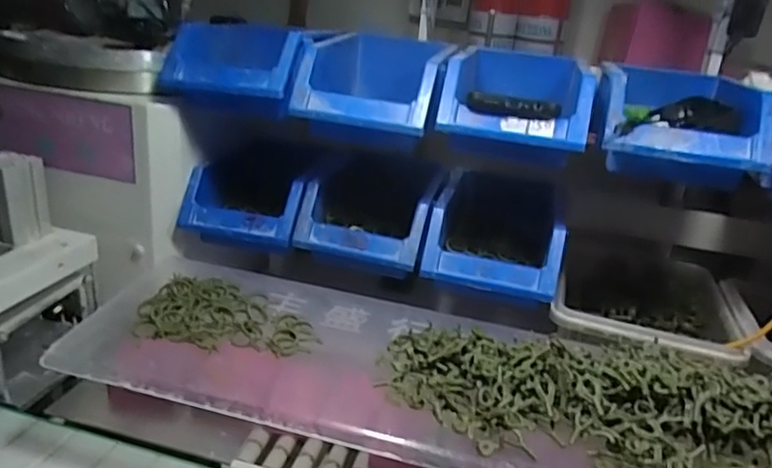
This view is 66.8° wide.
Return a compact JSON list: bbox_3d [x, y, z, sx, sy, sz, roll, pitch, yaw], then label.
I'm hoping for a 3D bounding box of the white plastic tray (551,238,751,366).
[{"bbox_3d":[0.245,0.072,0.576,0.157,0.056,0.186,12,23,14],"label":"white plastic tray"}]

